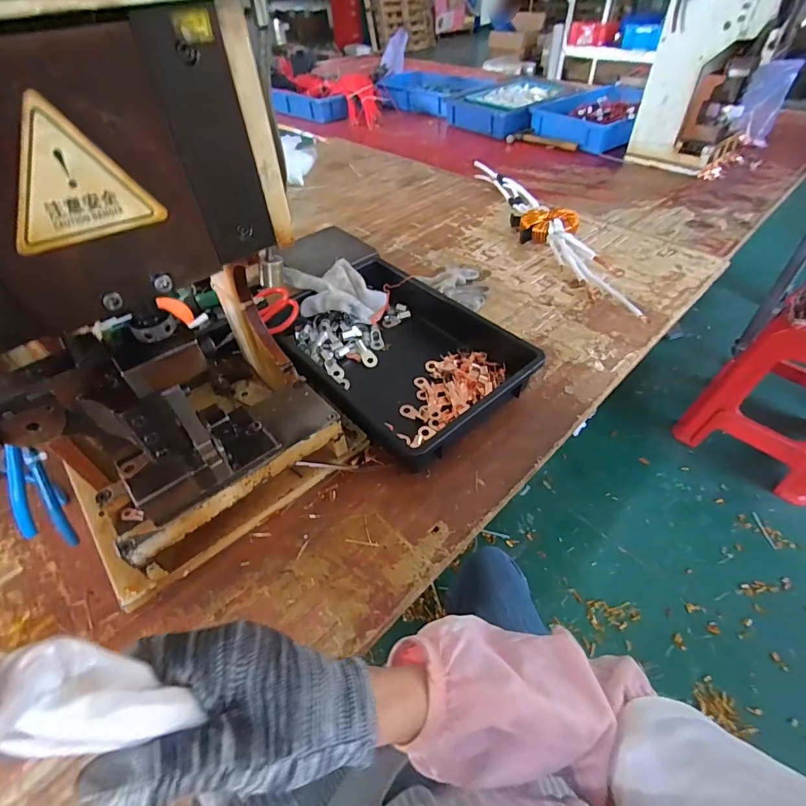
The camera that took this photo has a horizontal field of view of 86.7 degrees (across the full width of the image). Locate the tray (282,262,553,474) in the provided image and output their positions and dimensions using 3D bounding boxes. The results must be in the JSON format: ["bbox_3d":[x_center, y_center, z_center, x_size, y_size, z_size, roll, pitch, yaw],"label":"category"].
[{"bbox_3d":[-0.016,-0.084,0.633,0.260,0.066,0.372,-35,56,-25],"label":"tray"}]

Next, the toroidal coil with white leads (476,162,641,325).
[{"bbox_3d":[0.297,-0.375,0.891,0.129,0.052,0.680,-6,49,-3],"label":"toroidal coil with white leads"}]

